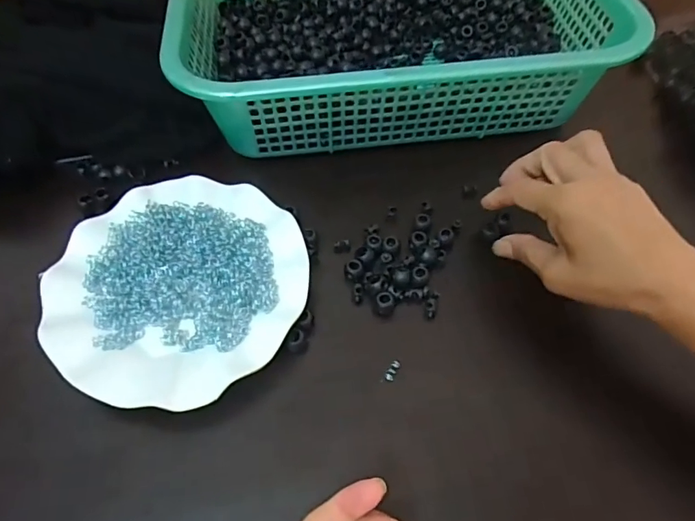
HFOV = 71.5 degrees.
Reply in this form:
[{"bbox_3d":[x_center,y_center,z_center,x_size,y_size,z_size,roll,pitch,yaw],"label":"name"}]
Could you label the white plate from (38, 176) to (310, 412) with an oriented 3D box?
[{"bbox_3d":[-0.122,0.016,0.355,0.176,0.017,0.179,0,56,0],"label":"white plate"}]

